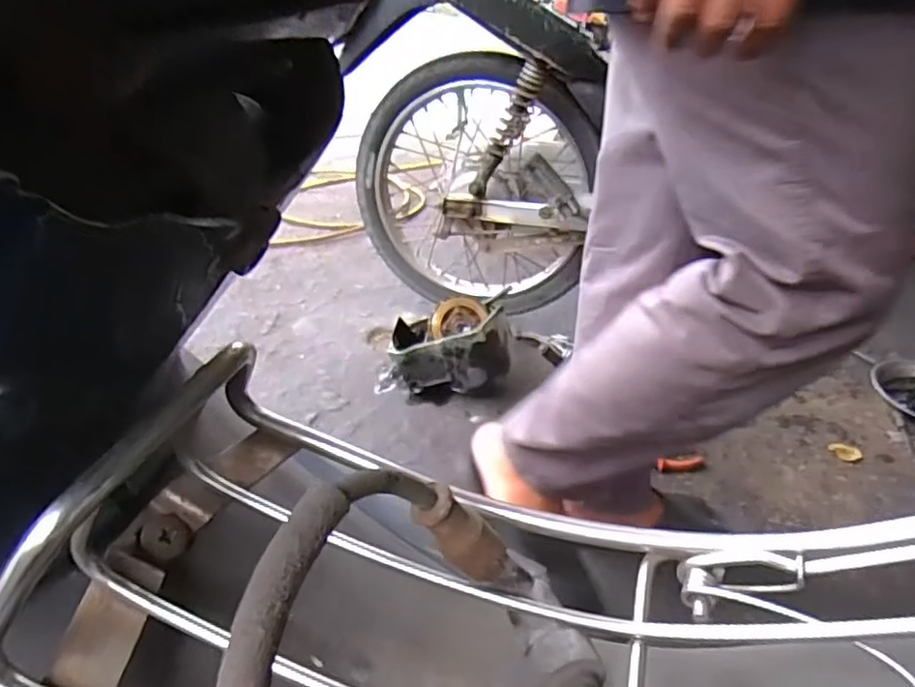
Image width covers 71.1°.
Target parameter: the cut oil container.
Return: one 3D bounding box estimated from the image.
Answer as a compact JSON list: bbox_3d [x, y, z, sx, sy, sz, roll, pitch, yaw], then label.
[{"bbox_3d":[-0.006,0.005,1.231,0.214,0.175,0.149,9,30,9],"label":"cut oil container"}]

